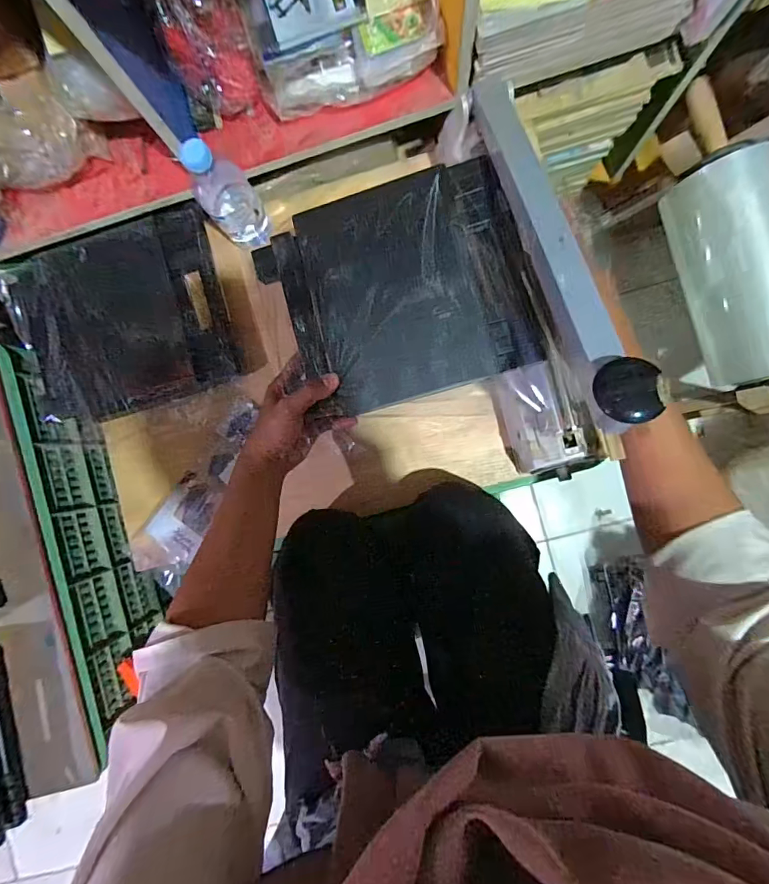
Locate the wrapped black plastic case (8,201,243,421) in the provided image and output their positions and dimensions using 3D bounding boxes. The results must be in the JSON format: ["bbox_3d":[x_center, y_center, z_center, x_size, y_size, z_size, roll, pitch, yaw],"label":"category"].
[{"bbox_3d":[-0.307,-0.143,0.519,0.240,0.029,0.198,-19,88,4],"label":"wrapped black plastic case"}]

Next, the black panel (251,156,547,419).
[{"bbox_3d":[0.017,-0.147,0.428,0.235,0.023,0.203,-16,88,5],"label":"black panel"}]

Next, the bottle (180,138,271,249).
[{"bbox_3d":[-0.168,-0.259,0.450,0.056,0.113,0.052,-28,88,4],"label":"bottle"}]

